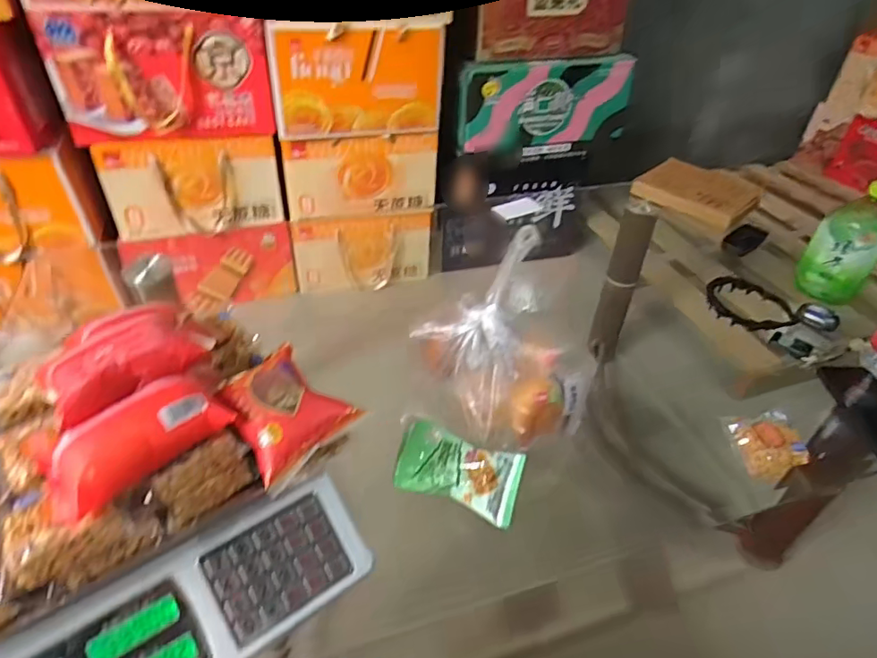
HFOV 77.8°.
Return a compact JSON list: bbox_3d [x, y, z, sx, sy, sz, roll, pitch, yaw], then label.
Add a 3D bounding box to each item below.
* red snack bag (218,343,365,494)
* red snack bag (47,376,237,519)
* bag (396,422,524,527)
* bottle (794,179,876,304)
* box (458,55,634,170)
[{"bbox_3d":[-0.135,0.065,0.466,0.087,0.034,0.106,-31,50,-34],"label":"red snack bag"},{"bbox_3d":[-0.233,0.083,0.421,0.132,0.046,0.064,-31,50,-33],"label":"red snack bag"},{"bbox_3d":[0.022,0.150,0.586,0.133,0.021,0.077,19,56,4],"label":"bag"},{"bbox_3d":[0.666,-0.139,0.885,0.096,0.197,0.083,30,47,29],"label":"bottle"},{"bbox_3d":[0.294,-0.599,1.505,0.512,0.269,0.084,-8,41,-12],"label":"box"}]

